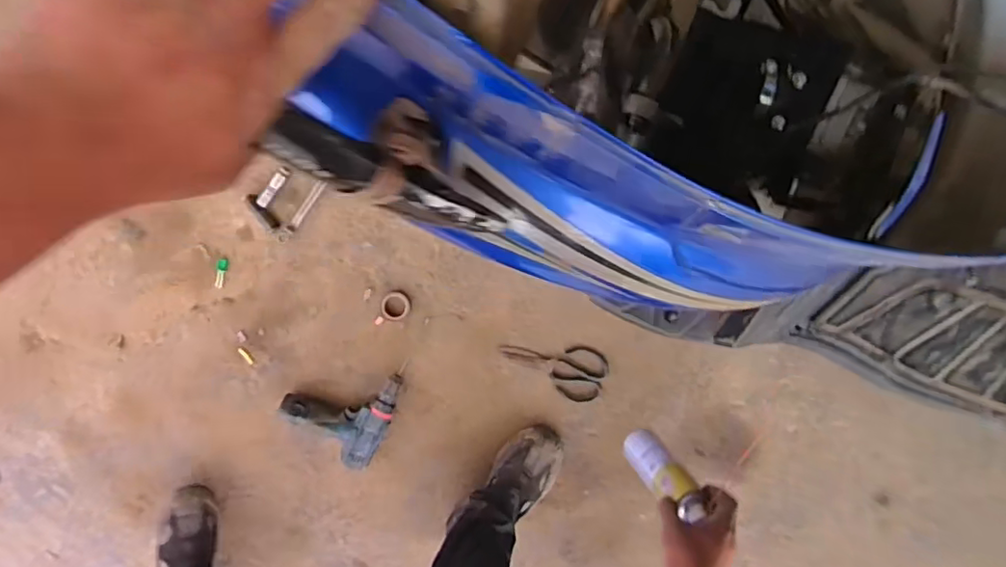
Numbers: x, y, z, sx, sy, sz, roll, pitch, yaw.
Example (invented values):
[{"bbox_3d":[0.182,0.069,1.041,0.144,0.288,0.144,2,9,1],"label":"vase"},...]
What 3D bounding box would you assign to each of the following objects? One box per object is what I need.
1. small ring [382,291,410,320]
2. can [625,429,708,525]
[{"bbox_3d":[-0.192,0.041,1.093,0.051,0.019,0.053,0,98,0],"label":"small ring"},{"bbox_3d":[0.213,0.254,0.828,0.047,0.170,0.044,-6,112,-15],"label":"can"}]

